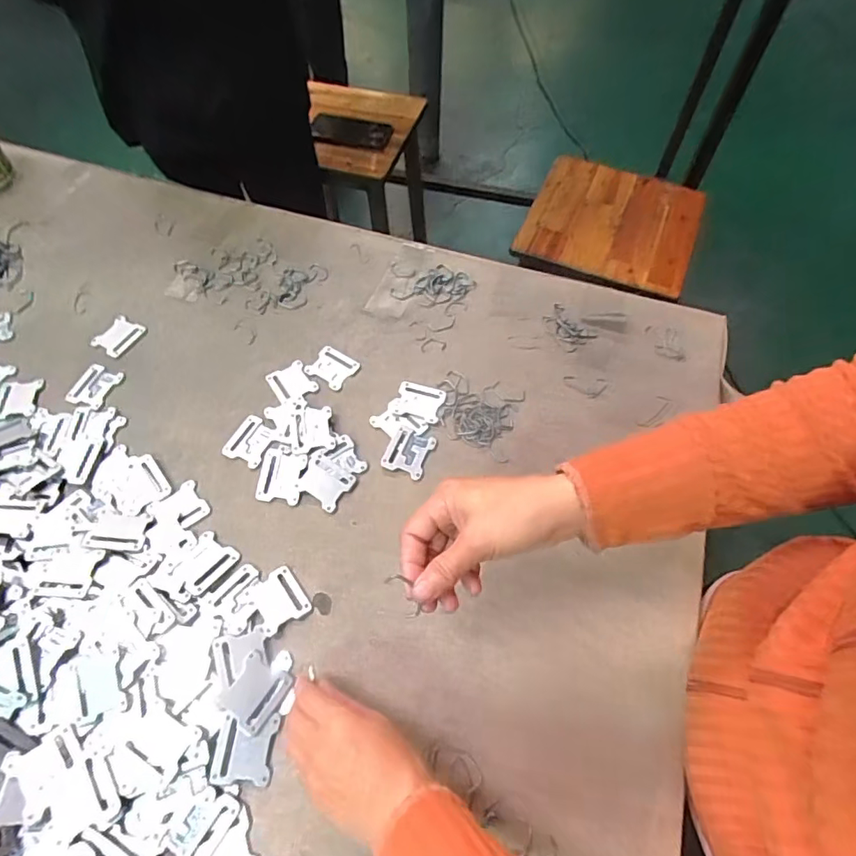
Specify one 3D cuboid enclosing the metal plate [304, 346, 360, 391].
[{"bbox_3d":[-0.107,-0.069,0.589,0.049,0.005,0.043,30,65,16],"label":"metal plate"}]

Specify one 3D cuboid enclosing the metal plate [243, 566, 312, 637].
[{"bbox_3d":[-0.133,0.151,0.462,0.044,0.008,0.049,-34,66,-17],"label":"metal plate"}]

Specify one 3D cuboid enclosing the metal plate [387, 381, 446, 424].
[{"bbox_3d":[-0.011,-0.030,0.564,0.053,0.005,0.043,16,62,9],"label":"metal plate"}]

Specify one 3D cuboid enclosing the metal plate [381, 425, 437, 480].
[{"bbox_3d":[-0.019,0.024,0.534,0.043,0.004,0.050,20,62,11],"label":"metal plate"}]

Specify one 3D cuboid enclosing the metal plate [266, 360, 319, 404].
[{"bbox_3d":[-0.151,-0.050,0.578,0.044,0.004,0.051,-33,64,-17],"label":"metal plate"}]

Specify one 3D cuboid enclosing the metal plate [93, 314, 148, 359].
[{"bbox_3d":[-0.360,-0.108,0.610,0.046,0.006,0.048,30,65,16],"label":"metal plate"}]

